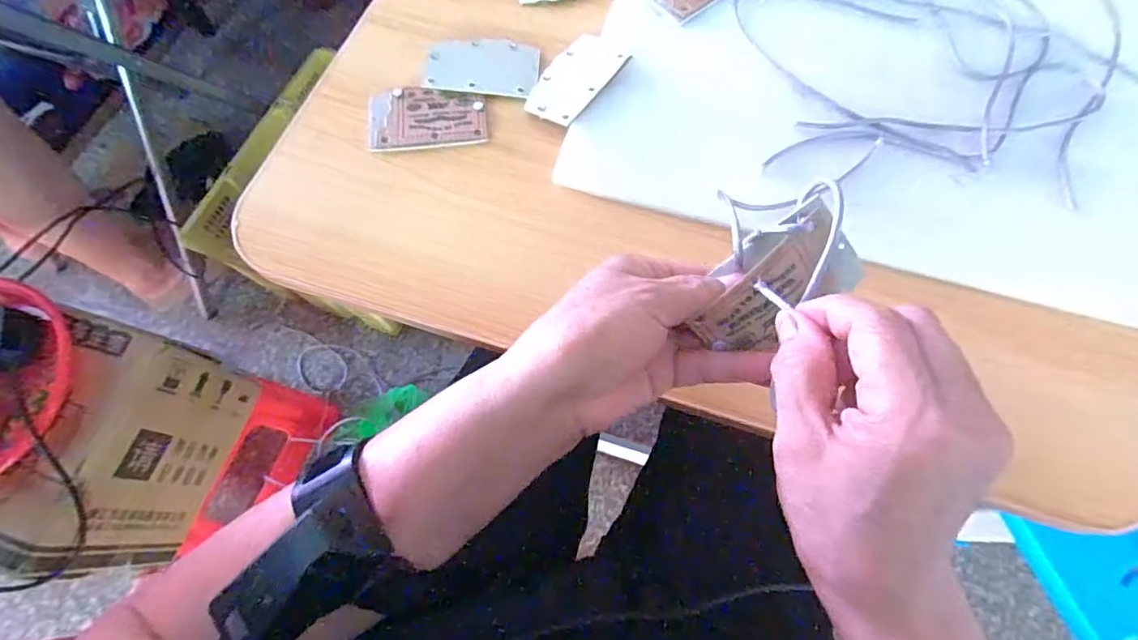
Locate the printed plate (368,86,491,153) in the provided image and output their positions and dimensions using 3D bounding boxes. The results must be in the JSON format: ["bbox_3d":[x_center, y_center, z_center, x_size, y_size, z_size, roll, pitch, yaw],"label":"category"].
[{"bbox_3d":[-0.102,-0.150,0.387,0.085,0.004,0.055,-5,68,-3],"label":"printed plate"}]

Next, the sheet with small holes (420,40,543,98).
[{"bbox_3d":[-0.065,-0.195,0.403,0.082,0.004,0.053,7,71,-7],"label":"sheet with small holes"}]

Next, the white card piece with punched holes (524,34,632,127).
[{"bbox_3d":[0.005,-0.179,0.391,0.053,0.004,0.084,32,74,27],"label":"white card piece with punched holes"}]

